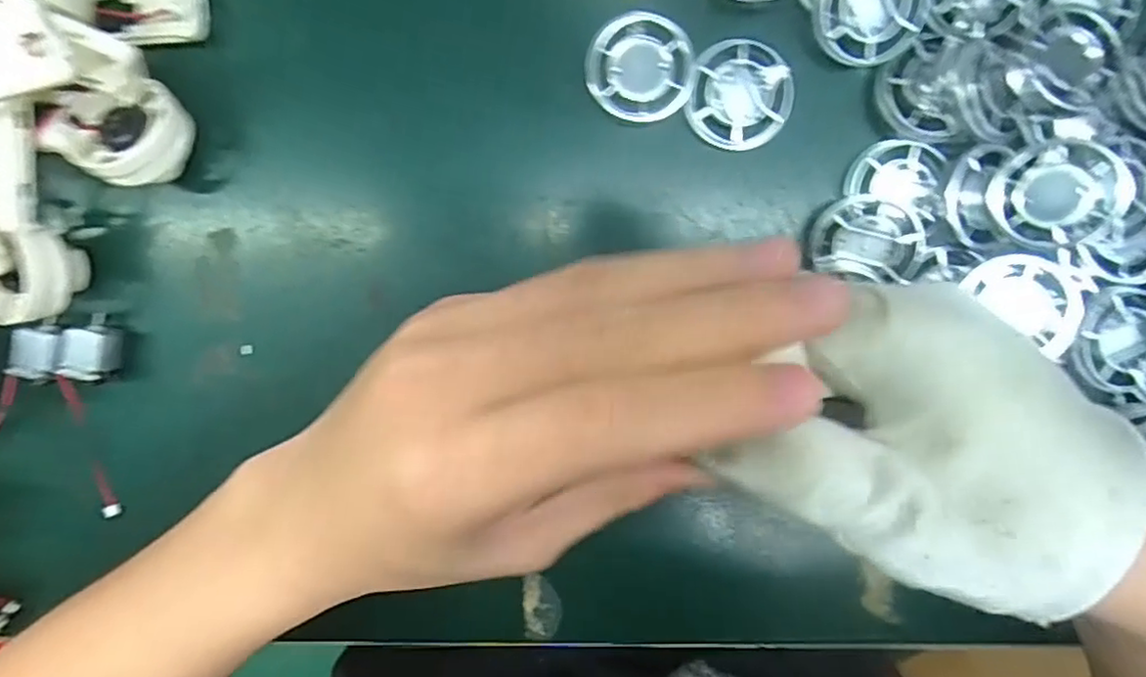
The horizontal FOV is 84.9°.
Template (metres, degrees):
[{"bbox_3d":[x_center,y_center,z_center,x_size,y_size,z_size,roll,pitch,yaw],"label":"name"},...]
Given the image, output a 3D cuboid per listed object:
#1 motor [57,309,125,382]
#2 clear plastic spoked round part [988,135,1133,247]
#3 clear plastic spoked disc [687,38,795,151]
[{"bbox_3d":[-0.195,0.003,0.254,0.018,0.011,0.026,11,96,0],"label":"motor"},{"bbox_3d":[0.176,-0.053,0.228,0.041,0.016,0.038,0,96,1],"label":"clear plastic spoked round part"},{"bbox_3d":[0.063,-0.093,0.239,0.039,0.004,0.039,0,96,1],"label":"clear plastic spoked disc"}]

